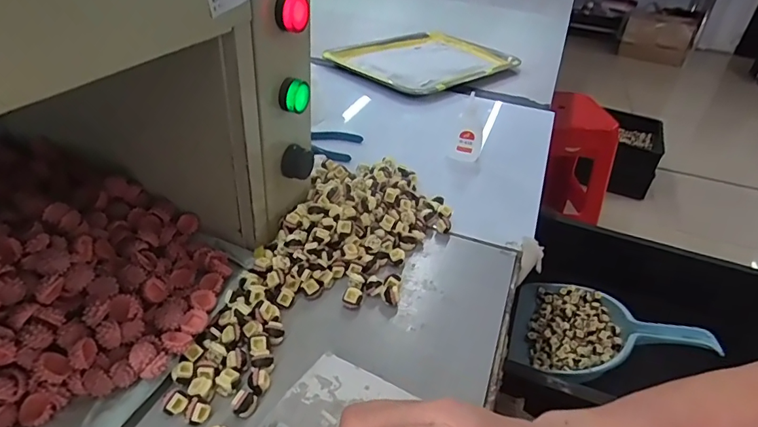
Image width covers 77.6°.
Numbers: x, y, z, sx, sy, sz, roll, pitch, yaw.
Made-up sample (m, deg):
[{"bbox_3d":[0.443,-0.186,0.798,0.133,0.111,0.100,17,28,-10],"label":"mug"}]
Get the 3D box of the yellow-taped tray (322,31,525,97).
[{"bbox_3d":[0.078,-0.290,0.892,0.238,0.032,0.334,32,43,32],"label":"yellow-taped tray"}]

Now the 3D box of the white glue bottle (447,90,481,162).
[{"bbox_3d":[0.116,-0.104,0.604,0.037,0.083,0.024,22,39,21],"label":"white glue bottle"}]

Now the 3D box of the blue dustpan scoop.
[{"bbox_3d":[0.378,0.195,0.774,0.295,0.068,0.206,14,36,11],"label":"blue dustpan scoop"}]

